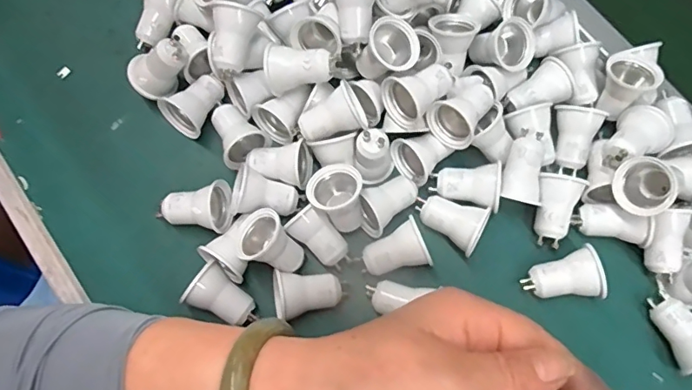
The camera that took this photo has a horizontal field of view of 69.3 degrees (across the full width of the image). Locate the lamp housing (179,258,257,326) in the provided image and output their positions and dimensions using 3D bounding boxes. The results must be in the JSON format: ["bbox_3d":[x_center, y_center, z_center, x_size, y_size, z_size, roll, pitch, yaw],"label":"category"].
[{"bbox_3d":[-0.075,0.065,0.313,0.038,0.033,0.028,33,77,8],"label":"lamp housing"}]

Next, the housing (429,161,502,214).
[{"bbox_3d":[0.079,-0.005,0.326,0.042,0.028,0.027,1,75,0],"label":"housing"}]

